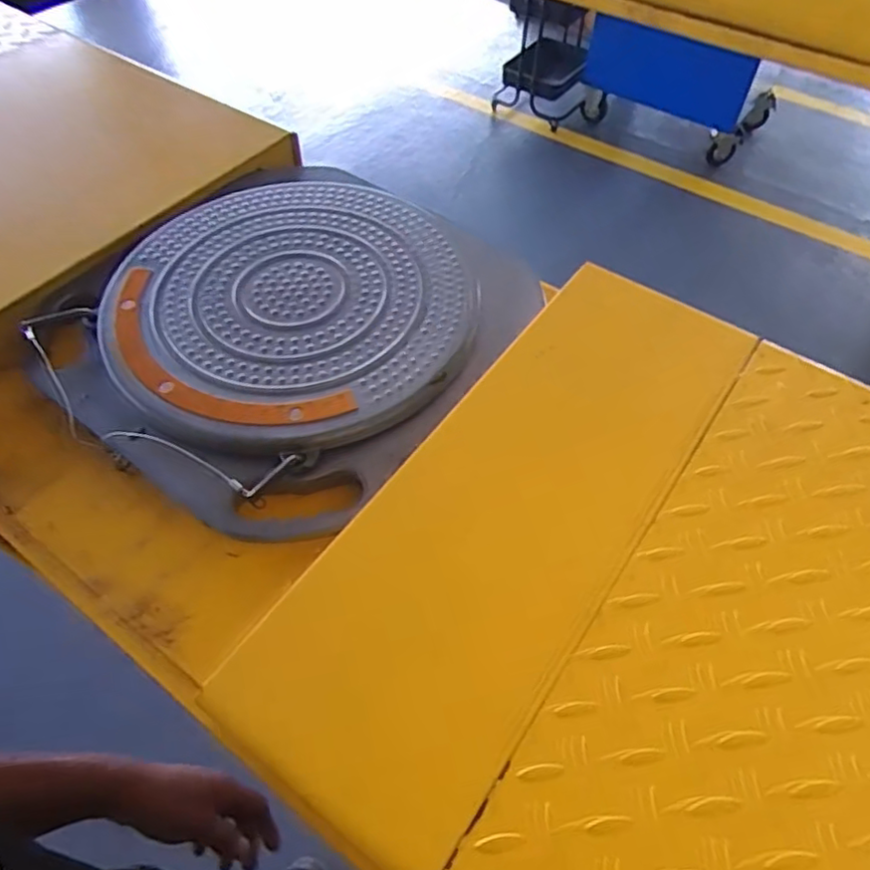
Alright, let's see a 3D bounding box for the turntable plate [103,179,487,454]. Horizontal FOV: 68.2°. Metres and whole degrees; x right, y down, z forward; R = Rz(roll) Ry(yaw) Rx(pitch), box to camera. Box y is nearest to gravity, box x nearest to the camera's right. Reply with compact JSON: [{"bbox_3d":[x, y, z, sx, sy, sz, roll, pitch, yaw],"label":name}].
[{"bbox_3d":[-0.134,-0.127,0.590,0.312,0.013,0.335,0,54,-1],"label":"turntable plate"}]

